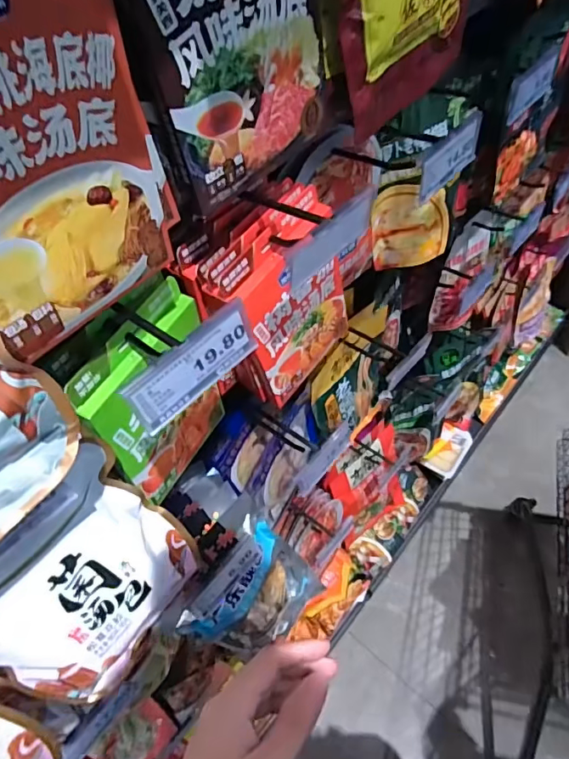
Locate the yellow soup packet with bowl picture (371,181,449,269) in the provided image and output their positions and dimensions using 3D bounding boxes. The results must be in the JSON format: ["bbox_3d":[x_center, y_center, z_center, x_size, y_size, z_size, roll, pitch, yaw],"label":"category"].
[{"bbox_3d":[0.187,-0.230,0.733,0.115,0.125,0.020,-13,38,4],"label":"yellow soup packet with bowl picture"}]

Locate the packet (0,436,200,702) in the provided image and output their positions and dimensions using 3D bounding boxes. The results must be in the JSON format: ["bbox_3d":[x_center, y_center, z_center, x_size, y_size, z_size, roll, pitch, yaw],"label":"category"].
[{"bbox_3d":[-0.158,0.167,0.395,0.068,0.170,0.158,27,61,23],"label":"packet"}]

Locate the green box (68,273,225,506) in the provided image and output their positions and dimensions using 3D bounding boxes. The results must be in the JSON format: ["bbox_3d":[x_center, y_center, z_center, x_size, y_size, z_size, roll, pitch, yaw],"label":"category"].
[{"bbox_3d":[-0.116,0.023,0.469,0.025,0.199,0.141,17,57,17],"label":"green box"}]

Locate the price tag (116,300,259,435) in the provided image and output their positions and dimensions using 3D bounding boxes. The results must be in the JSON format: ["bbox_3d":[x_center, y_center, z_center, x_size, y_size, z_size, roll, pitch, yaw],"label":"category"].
[{"bbox_3d":[-0.060,-0.009,0.329,0.012,0.043,0.098,37,65,27],"label":"price tag"}]

